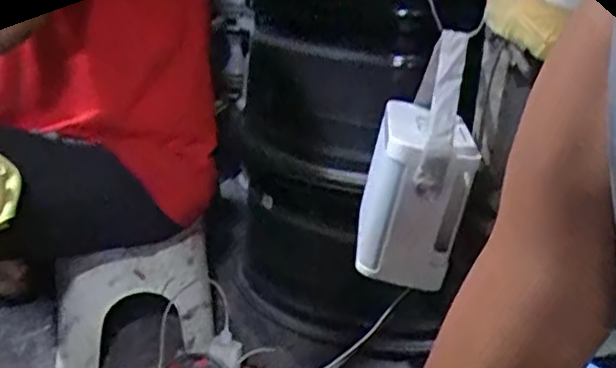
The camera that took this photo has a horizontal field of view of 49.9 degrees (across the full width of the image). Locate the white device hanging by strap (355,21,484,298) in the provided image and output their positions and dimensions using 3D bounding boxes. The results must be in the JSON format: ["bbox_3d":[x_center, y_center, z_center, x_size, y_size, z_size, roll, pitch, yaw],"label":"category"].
[{"bbox_3d":[0.123,-0.029,0.716,0.103,0.276,0.075,14,4,25],"label":"white device hanging by strap"}]

